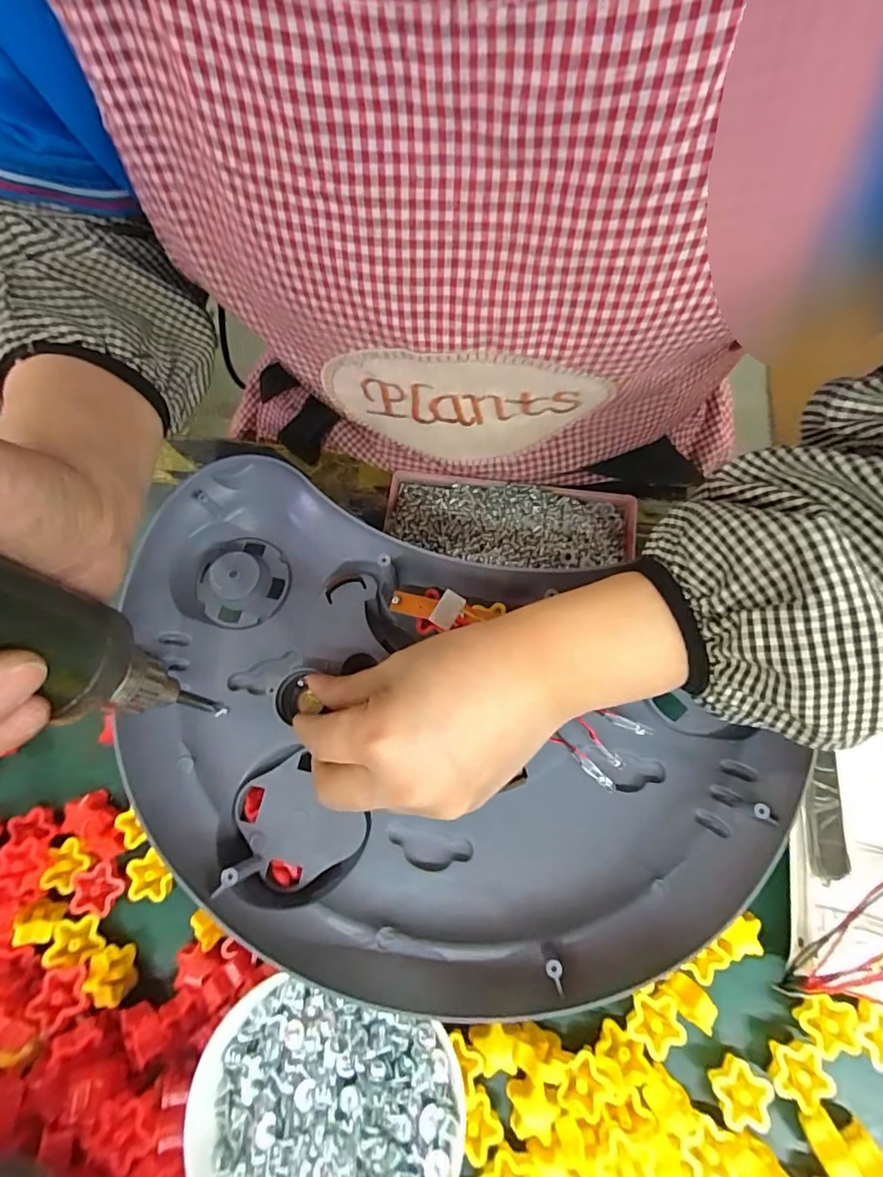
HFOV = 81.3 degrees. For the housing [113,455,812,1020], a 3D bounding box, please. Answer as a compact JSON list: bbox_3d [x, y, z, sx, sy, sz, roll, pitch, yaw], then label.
[{"bbox_3d":[-0.016,0.072,0.256,0.335,0.041,0.213,17,73,7],"label":"housing"}]

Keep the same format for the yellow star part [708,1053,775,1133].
[{"bbox_3d":[0.143,0.240,0.245,0.025,0.009,0.025,-3,72,0],"label":"yellow star part"}]

